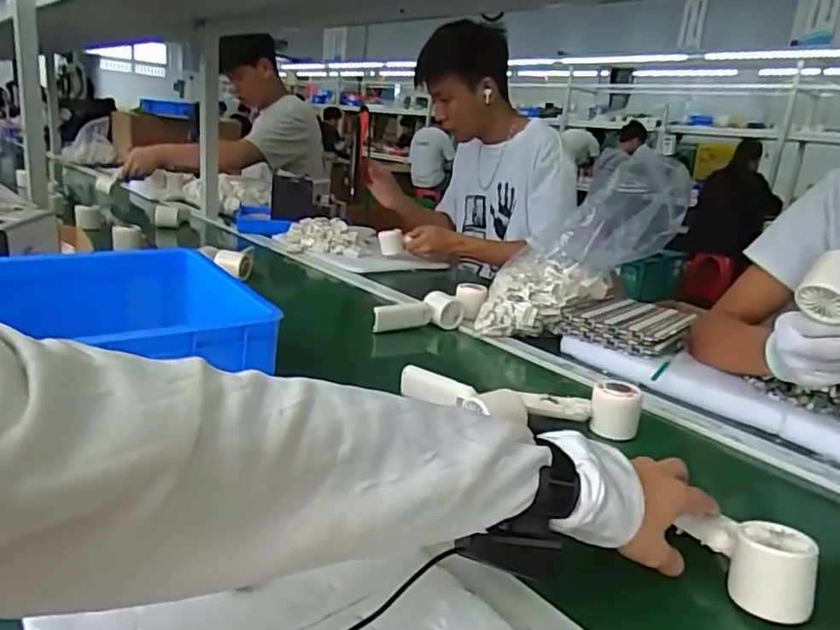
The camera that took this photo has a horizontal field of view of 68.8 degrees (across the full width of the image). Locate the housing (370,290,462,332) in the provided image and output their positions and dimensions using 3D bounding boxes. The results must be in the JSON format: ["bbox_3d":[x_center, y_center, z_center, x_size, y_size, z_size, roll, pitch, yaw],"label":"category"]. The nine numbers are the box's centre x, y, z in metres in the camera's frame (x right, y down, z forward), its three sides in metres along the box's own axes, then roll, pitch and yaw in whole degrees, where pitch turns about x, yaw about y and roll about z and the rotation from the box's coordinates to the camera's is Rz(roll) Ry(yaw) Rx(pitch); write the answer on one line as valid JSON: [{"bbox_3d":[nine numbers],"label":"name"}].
[{"bbox_3d":[-0.006,-0.004,1.031,0.165,0.051,0.044,-4,19,-27],"label":"housing"}]

